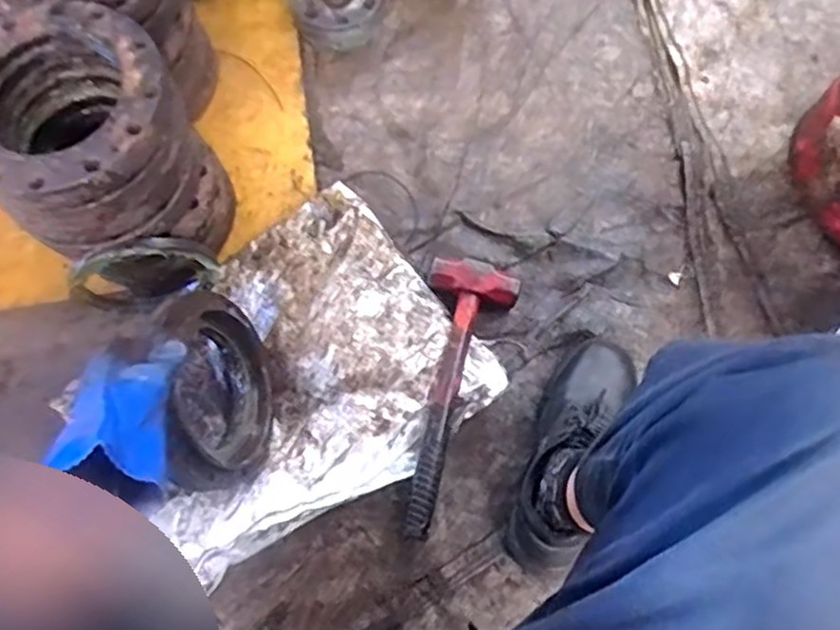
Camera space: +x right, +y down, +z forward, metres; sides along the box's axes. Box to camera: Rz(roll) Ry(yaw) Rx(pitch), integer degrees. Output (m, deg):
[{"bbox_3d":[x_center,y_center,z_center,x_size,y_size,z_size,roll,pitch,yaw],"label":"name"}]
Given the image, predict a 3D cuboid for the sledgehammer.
[{"bbox_3d":[0.020,0.089,0.781,0.101,0.041,0.314,18,74,7],"label":"sledgehammer"}]

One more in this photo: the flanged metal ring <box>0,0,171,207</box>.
[{"bbox_3d":[-0.333,-0.198,0.624,0.194,0.038,0.196,0,72,1],"label":"flanged metal ring"}]

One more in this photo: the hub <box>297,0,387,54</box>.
[{"bbox_3d":[-0.104,-0.428,0.929,0.138,0.045,0.120,-42,76,-10],"label":"hub"}]

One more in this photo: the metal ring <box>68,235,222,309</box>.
[{"bbox_3d":[-0.306,-0.044,0.760,0.145,0.146,0.032,-22,73,-5],"label":"metal ring"}]

